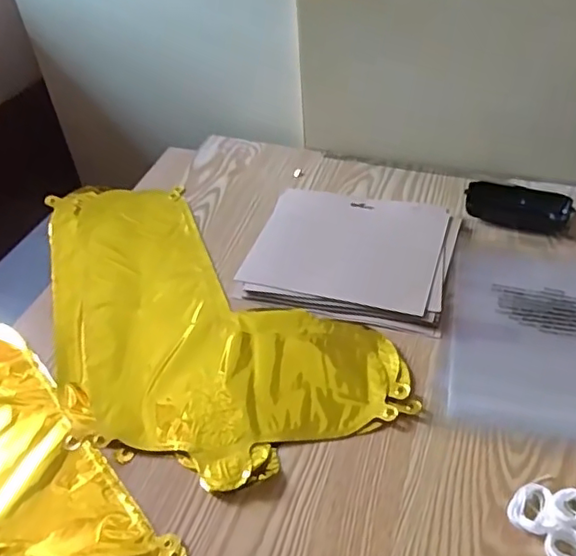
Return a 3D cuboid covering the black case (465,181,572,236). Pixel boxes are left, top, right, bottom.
[{"bbox_3d":[0.253,-0.080,0.656,0.107,0.025,0.047,9,43,15],"label":"black case"}]

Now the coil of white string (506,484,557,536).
[{"bbox_3d":[0.172,0.160,0.415,0.030,0.009,0.037,23,48,27],"label":"coil of white string"}]

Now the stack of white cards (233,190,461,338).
[{"bbox_3d":[0.067,-0.028,0.629,0.203,0.012,0.182,10,43,15],"label":"stack of white cards"}]

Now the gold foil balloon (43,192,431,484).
[{"bbox_3d":[-0.114,0.030,0.575,0.231,0.017,0.435,-31,48,-28],"label":"gold foil balloon"}]

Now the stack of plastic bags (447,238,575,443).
[{"bbox_3d":[0.259,0.046,0.547,0.216,0.007,0.246,6,42,12],"label":"stack of plastic bags"}]

